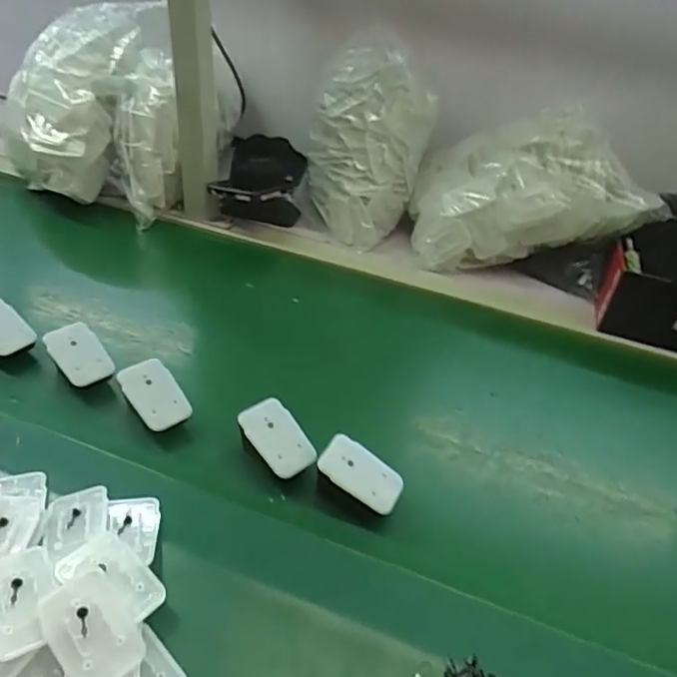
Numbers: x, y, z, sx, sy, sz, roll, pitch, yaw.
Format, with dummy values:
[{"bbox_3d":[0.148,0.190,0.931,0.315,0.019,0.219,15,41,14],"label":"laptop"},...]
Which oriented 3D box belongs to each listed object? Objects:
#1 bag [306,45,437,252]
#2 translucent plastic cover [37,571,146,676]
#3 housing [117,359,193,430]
[{"bbox_3d":[0.039,-0.251,0.777,0.157,0.263,0.134,6,39,-2],"label":"bag"},{"bbox_3d":[-0.156,0.185,0.358,0.047,0.007,0.066,-23,64,-35],"label":"translucent plastic cover"},{"bbox_3d":[-0.168,0.051,0.517,0.042,0.010,0.068,-32,76,-28],"label":"housing"}]

